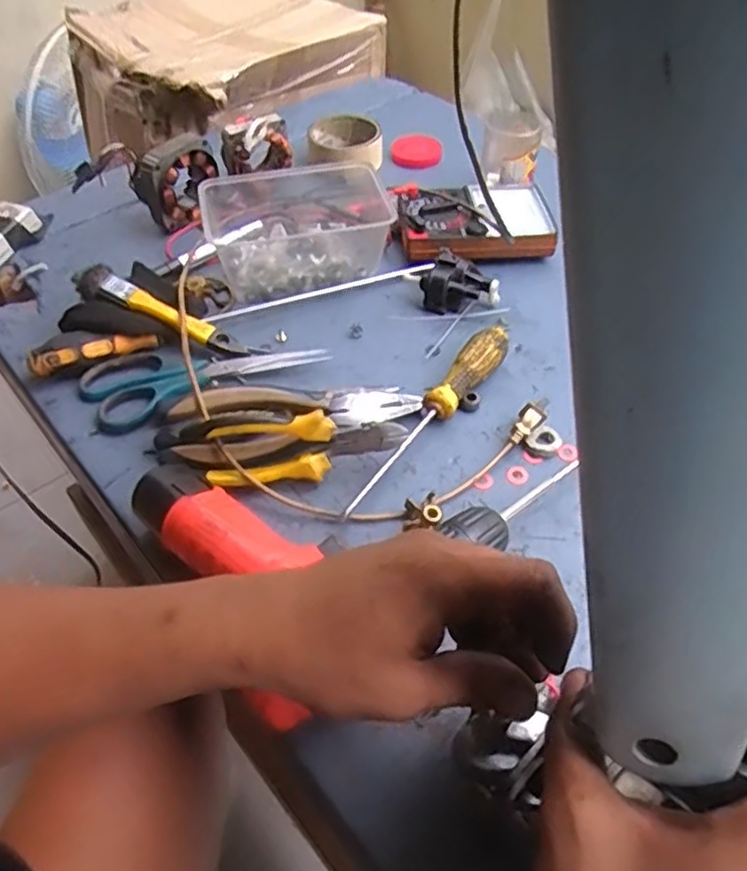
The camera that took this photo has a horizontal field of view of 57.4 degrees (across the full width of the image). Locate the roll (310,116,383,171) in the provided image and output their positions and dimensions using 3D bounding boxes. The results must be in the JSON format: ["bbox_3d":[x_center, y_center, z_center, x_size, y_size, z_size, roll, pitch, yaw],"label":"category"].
[{"bbox_3d":[-0.033,-0.341,0.794,0.076,0.031,0.090,-23,52,-17],"label":"roll"}]

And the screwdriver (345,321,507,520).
[{"bbox_3d":[0.044,-0.014,0.520,0.030,0.033,0.203,28,56,24],"label":"screwdriver"}]

